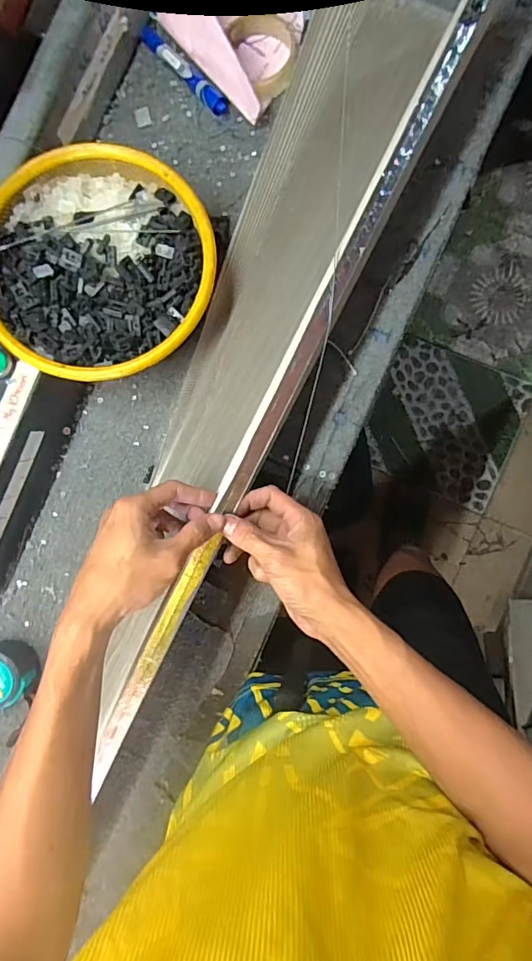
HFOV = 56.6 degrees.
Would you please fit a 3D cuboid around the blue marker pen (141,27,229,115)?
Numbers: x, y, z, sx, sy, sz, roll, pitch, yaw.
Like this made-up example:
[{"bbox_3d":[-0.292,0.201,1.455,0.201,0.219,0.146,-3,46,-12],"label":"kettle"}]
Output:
[{"bbox_3d":[-0.099,-0.478,0.572,0.020,0.014,0.147,-42,83,1],"label":"blue marker pen"}]

